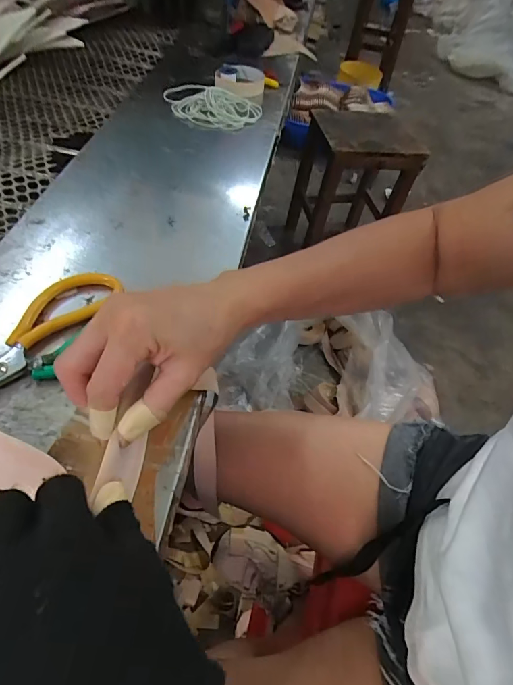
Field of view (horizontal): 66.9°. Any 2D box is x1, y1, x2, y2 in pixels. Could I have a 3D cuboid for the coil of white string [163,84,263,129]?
[{"bbox_3d":[-0.065,-0.357,0.580,0.139,0.024,0.096,2,54,-7],"label":"coil of white string"}]

